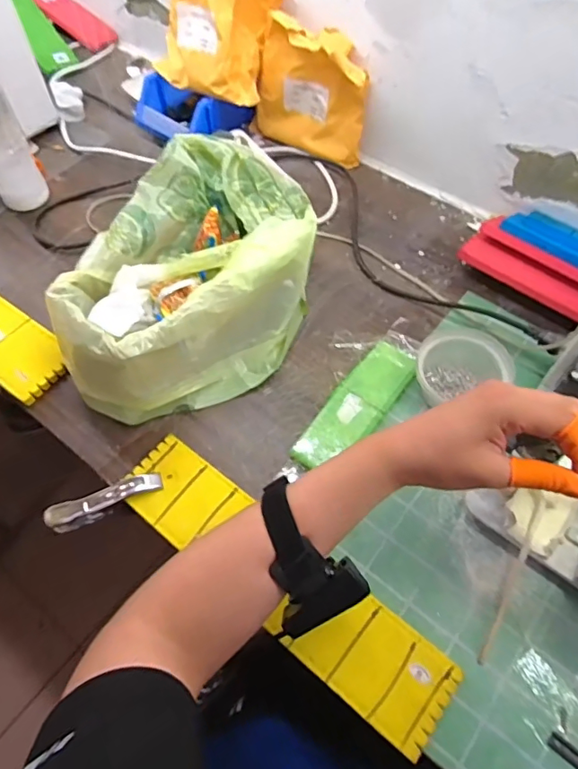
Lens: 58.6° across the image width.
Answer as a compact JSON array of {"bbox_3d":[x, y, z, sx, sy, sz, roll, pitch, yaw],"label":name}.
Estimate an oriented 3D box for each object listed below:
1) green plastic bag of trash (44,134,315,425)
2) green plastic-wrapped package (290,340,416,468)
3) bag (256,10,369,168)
[{"bbox_3d":[-0.106,-0.109,0.578,0.224,0.125,0.308,18,61,10],"label":"green plastic bag of trash"},{"bbox_3d":[0.075,0.025,0.566,0.057,0.021,0.177,33,64,18],"label":"green plastic-wrapped package"},{"bbox_3d":[0.032,-0.417,0.733,0.167,0.163,0.050,31,64,17],"label":"bag"}]

